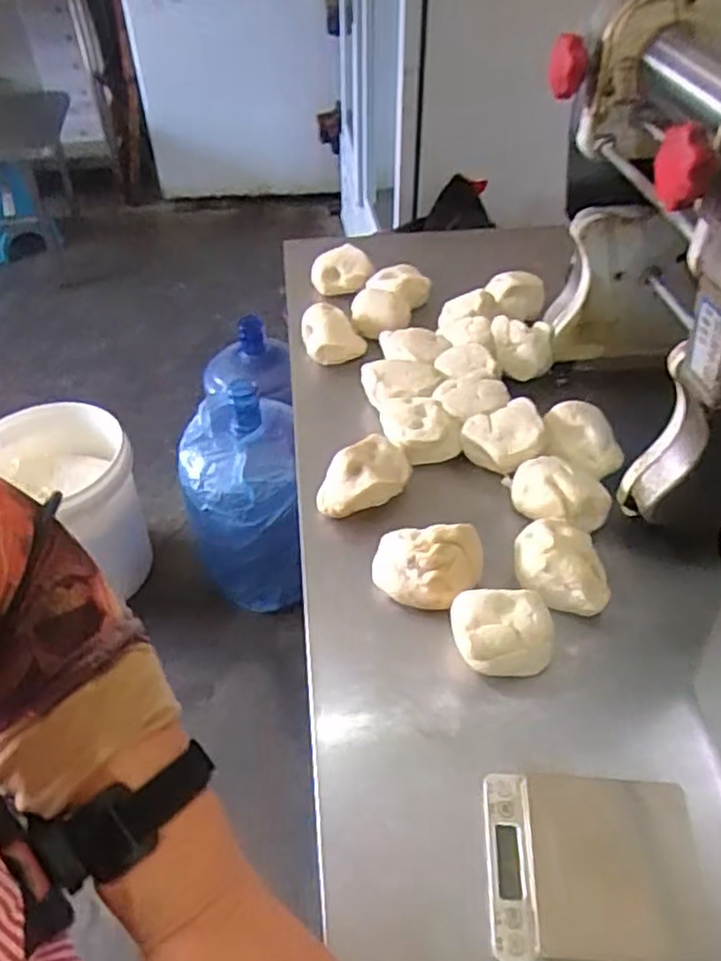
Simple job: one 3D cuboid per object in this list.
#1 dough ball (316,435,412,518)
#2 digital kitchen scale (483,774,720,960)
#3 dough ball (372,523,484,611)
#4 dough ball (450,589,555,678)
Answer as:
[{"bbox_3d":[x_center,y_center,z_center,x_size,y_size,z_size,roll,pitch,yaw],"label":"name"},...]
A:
[{"bbox_3d":[0.007,0.004,0.639,0.056,0.053,0.086,35,55,30],"label":"dough ball"},{"bbox_3d":[0.139,0.233,0.423,0.124,0.016,0.106,0,46,7],"label":"digital kitchen scale"},{"bbox_3d":[0.054,0.066,0.571,0.080,0.051,0.071,12,47,12],"label":"dough ball"},{"bbox_3d":[0.104,0.114,0.524,0.071,0.050,0.052,-2,46,-1],"label":"dough ball"}]

